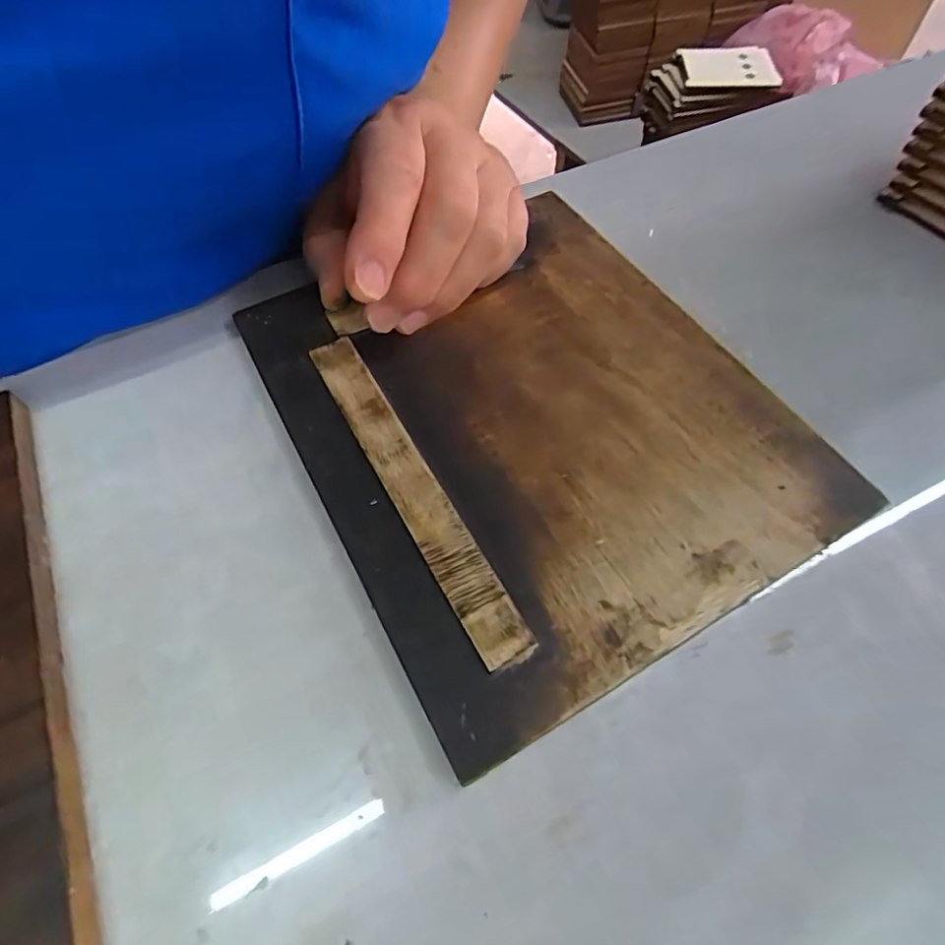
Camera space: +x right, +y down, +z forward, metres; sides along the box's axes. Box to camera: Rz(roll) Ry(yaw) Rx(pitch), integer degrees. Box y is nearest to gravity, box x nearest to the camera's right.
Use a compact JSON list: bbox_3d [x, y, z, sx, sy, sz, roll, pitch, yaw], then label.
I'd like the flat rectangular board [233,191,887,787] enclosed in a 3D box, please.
[{"bbox_3d":[0.018,-0.023,0.200,0.155,0.008,0.185,-27,65,-13],"label":"flat rectangular board"}]

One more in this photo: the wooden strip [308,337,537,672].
[{"bbox_3d":[-0.022,0.002,0.185,0.016,0.004,0.136,-27,62,-13],"label":"wooden strip"}]

